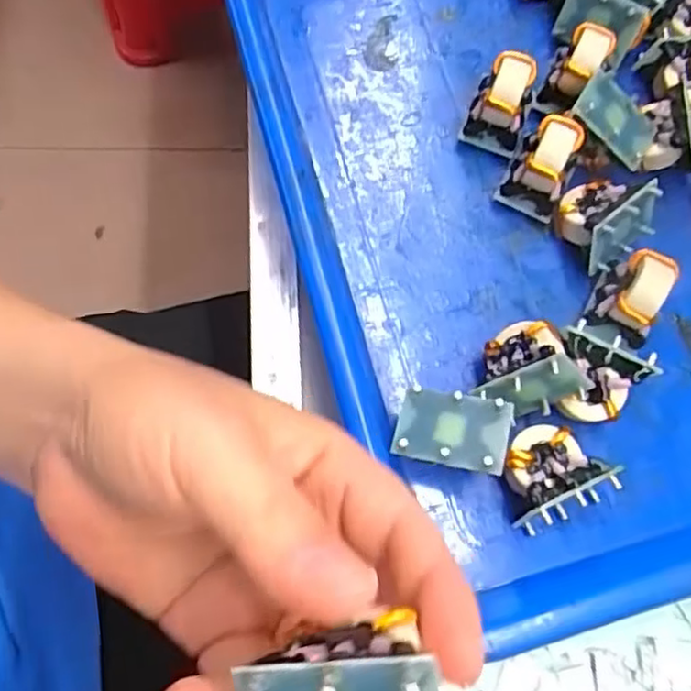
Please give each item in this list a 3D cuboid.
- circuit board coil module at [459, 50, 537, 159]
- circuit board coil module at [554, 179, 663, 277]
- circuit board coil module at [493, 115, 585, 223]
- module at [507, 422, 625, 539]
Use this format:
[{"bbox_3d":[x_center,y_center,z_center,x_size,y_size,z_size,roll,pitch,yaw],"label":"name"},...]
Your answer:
[{"bbox_3d":[0.069,-0.107,0.298,0.025,0.033,0.029,20,72,3],"label":"circuit board coil module"},{"bbox_3d":[0.110,-0.055,0.286,0.034,0.030,0.034,-31,72,-13],"label":"circuit board coil module"},{"bbox_3d":[0.084,-0.077,0.289,0.025,0.035,0.029,28,72,5],"label":"circuit board coil module"},{"bbox_3d":[0.075,0.048,0.251,0.033,0.026,0.033,-30,76,-12],"label":"module"}]

